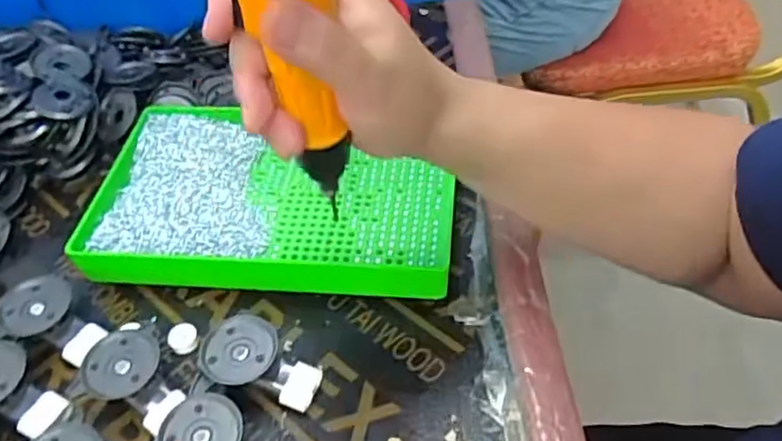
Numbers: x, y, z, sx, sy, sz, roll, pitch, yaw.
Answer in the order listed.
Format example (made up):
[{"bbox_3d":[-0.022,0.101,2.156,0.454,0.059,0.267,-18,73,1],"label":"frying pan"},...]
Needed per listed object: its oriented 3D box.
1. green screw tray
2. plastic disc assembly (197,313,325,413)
[{"bbox_3d":[-0.081,-0.020,0.459,0.246,0.031,0.149,3,48,9],"label":"green screw tray"},{"bbox_3d":[-0.075,0.081,0.382,0.068,0.021,0.042,4,48,10],"label":"plastic disc assembly"}]

